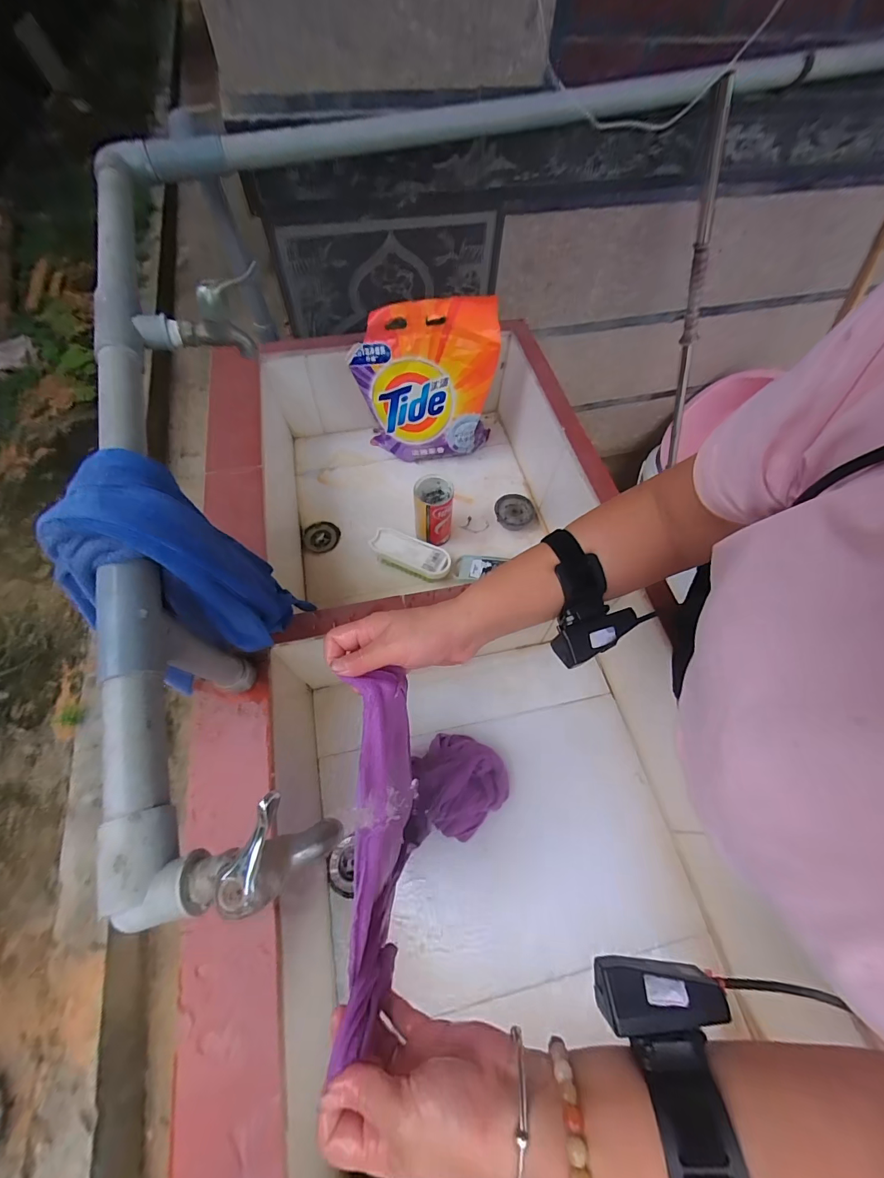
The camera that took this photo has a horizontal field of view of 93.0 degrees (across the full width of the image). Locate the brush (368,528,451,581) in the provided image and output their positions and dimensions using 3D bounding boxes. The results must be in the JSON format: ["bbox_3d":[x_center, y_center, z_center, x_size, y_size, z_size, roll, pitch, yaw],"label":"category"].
[{"bbox_3d":[-0.053,-0.054,0.727,0.136,0.046,0.054,22,62,9],"label":"brush"}]

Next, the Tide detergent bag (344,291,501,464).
[{"bbox_3d":[-0.026,-0.356,0.756,0.242,0.265,0.083,-5,62,-6],"label":"Tide detergent bag"}]

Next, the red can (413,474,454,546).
[{"bbox_3d":[-0.016,-0.131,0.730,0.063,0.113,0.069,1,61,-2],"label":"red can"}]

